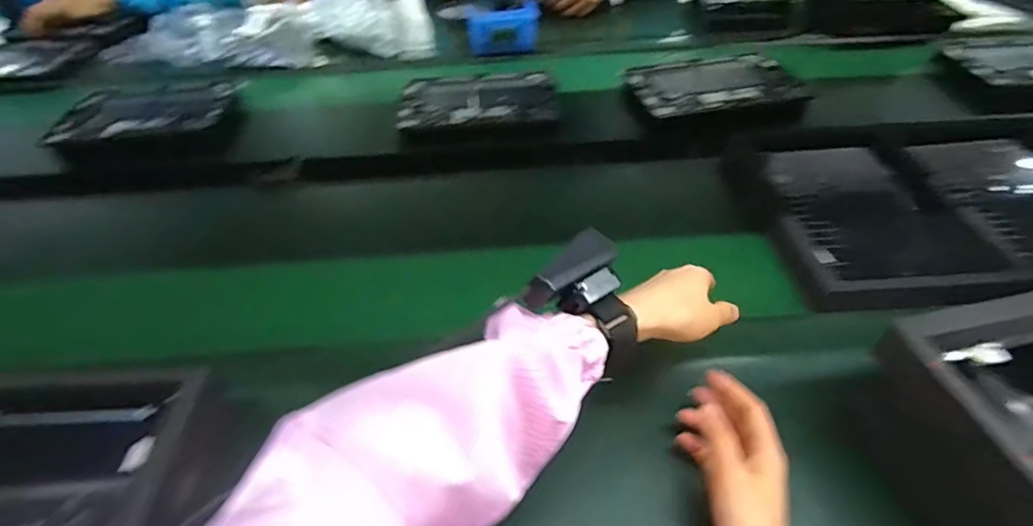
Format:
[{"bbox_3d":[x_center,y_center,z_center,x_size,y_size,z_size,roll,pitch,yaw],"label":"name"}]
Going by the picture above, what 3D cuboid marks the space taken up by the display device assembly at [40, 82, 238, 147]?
[{"bbox_3d":[-0.618,-0.273,0.888,0.270,0.024,0.182,-18,47,-10],"label":"display device assembly"}]

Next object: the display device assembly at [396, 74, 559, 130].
[{"bbox_3d":[-0.060,-0.268,0.862,0.246,0.030,0.162,-3,46,4],"label":"display device assembly"}]

